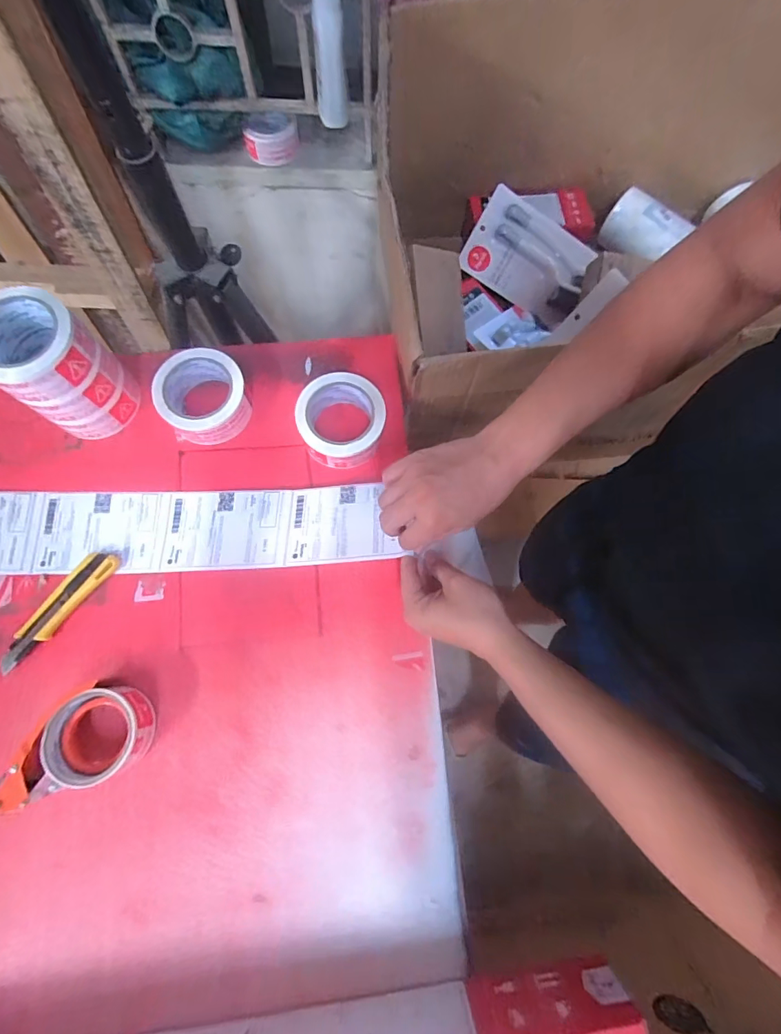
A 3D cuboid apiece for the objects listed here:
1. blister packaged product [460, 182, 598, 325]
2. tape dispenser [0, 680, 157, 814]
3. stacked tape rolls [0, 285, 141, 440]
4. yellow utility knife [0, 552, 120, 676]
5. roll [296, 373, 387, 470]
[{"bbox_3d":[0.259,-0.486,0.850,0.229,0.017,0.162,29,95,-5],"label":"blister packaged product"},{"bbox_3d":[-0.320,0.229,0.462,0.135,0.061,0.091,-25,78,-8],"label":"tape dispenser"},{"bbox_3d":[-0.372,-0.163,0.517,0.097,0.145,0.108,41,78,8],"label":"stacked tape rolls"},{"bbox_3d":[-0.380,0.104,0.518,0.038,0.012,0.157,37,77,7],"label":"yellow utility knife"},{"bbox_3d":[-0.060,-0.119,0.559,0.104,0.046,0.104,1,75,-2],"label":"roll"}]

